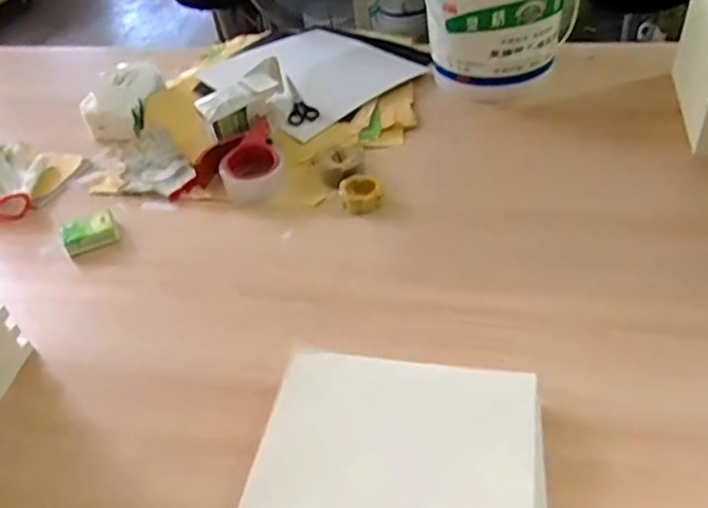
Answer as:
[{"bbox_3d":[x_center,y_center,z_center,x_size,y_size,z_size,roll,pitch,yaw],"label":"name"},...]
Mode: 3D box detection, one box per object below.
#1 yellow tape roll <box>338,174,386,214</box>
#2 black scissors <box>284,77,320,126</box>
[{"bbox_3d":[0.011,-0.088,0.985,0.063,0.021,0.065,-4,44,4],"label":"yellow tape roll"},{"bbox_3d":[-0.095,-0.272,1.173,0.051,0.018,0.131,-11,44,-3],"label":"black scissors"}]

